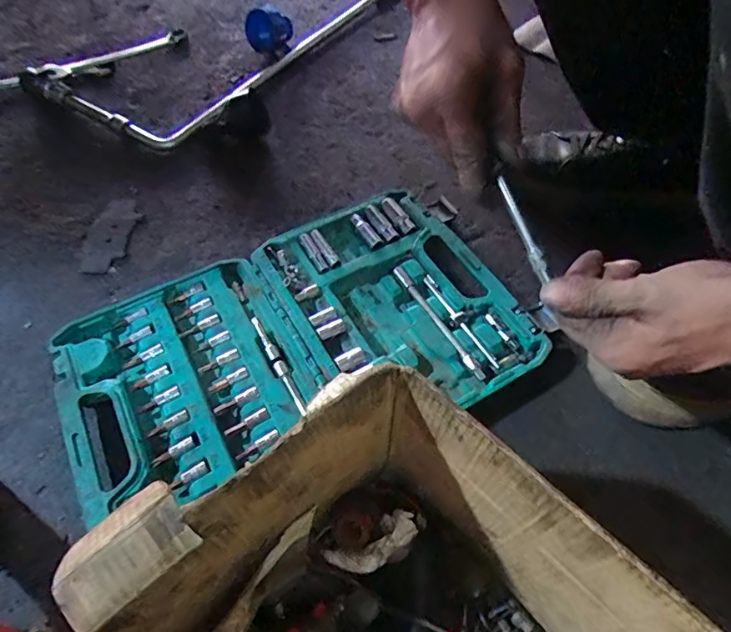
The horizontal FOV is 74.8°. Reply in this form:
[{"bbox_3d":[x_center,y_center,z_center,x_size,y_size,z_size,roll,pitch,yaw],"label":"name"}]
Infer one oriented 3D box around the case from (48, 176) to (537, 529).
[{"bbox_3d":[-0.065,0.028,0.433,0.393,0.032,0.243,-25,59,-17],"label":"case"}]

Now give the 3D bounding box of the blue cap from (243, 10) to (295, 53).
[{"bbox_3d":[-0.150,-0.444,0.752,0.072,0.052,0.042,-8,55,-6],"label":"blue cap"}]

